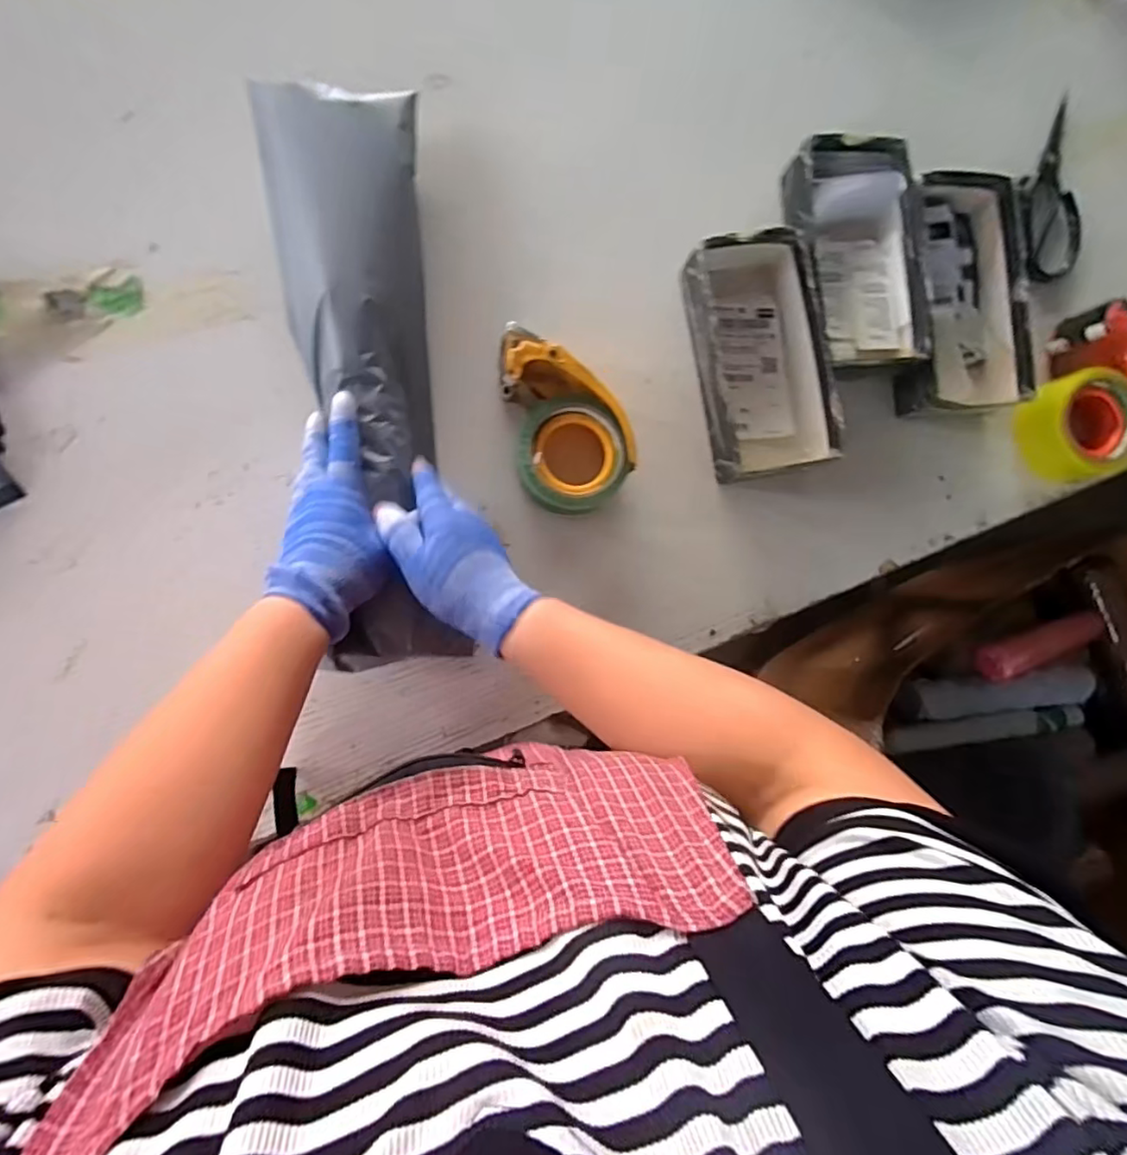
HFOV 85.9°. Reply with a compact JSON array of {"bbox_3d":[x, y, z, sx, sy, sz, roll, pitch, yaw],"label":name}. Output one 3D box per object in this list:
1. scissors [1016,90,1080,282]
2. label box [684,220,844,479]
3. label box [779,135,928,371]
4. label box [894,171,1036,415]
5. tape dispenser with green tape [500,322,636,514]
[{"bbox_3d":[0.530,-0.429,0.665,0.076,0.021,0.196,2,88,-10],"label":"scissors"},{"bbox_3d":[0.185,-0.206,0.573,0.112,0.052,0.217,-9,90,-10],"label":"label box"},{"bbox_3d":[0.278,-0.308,0.592,0.111,0.050,0.217,-5,89,-10],"label":"label box"},{"bbox_3d":[0.399,-0.284,0.612,0.125,0.051,0.245,3,88,-10],"label":"label box"},{"bbox_3d":[0.002,-0.136,0.535,0.100,0.061,0.155,-11,90,-10],"label":"tape dispenser with green tape"}]

